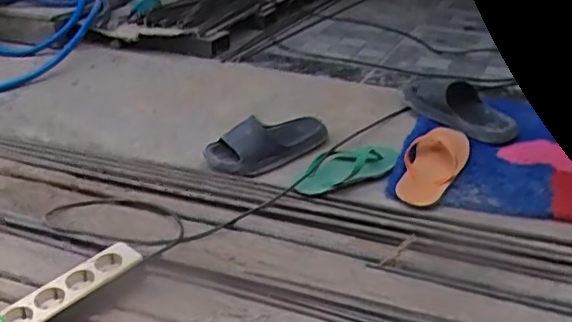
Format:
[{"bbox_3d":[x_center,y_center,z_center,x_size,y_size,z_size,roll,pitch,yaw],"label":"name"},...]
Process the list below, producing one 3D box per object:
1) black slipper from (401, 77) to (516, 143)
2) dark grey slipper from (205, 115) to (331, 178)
[{"bbox_3d":[0.376,-0.118,1.313,0.128,0.077,0.260,-12,30,-26],"label":"black slipper"},{"bbox_3d":[-0.033,-0.043,1.212,0.262,0.063,0.113,-19,33,-35],"label":"dark grey slipper"}]

